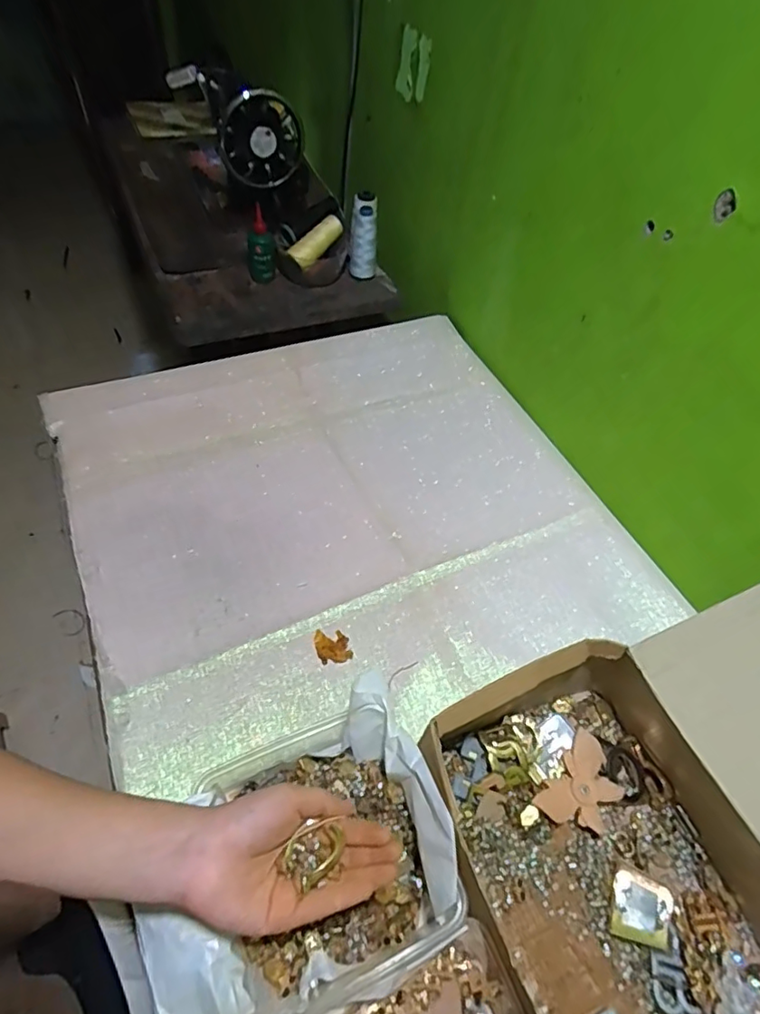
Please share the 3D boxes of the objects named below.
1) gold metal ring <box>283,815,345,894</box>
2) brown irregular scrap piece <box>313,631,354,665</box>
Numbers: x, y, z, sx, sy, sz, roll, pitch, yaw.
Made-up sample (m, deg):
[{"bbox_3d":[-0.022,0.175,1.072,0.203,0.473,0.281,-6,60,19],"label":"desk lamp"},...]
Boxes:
[{"bbox_3d":[-0.042,0.224,0.351,0.039,0.009,0.028,-30,50,-27],"label":"gold metal ring"},{"bbox_3d":[-0.048,0.142,0.551,0.033,0.004,0.038,-14,55,-14],"label":"brown irregular scrap piece"}]

